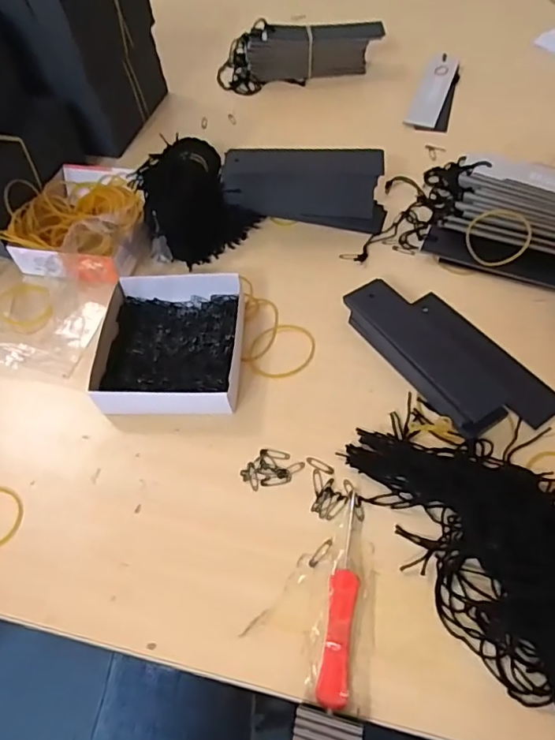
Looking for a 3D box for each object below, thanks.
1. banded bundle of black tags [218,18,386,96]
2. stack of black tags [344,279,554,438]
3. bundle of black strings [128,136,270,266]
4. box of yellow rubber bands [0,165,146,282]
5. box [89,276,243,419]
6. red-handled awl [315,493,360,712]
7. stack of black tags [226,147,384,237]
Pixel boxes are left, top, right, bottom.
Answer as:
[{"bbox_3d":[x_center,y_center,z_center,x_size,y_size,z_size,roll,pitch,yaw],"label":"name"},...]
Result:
[{"bbox_3d":[0.023,-0.345,0.585,0.181,0.049,0.052,-2,56,4],"label":"banded bundle of black tags"},{"bbox_3d":[0.116,-0.014,0.368,0.076,0.021,0.146,-31,59,-15],"label":"stack of black tags"},{"bbox_3d":[-0.077,-0.155,0.462,0.096,0.056,0.112,-31,59,-15],"label":"bundle of black strings"},{"bbox_3d":[-0.163,-0.132,0.457,0.112,0.040,0.124,12,58,13],"label":"box of yellow rubber bands"},{"bbox_3d":[-0.076,-0.020,0.389,0.099,0.026,0.109,-4,56,3],"label":"box"},{"bbox_3d":[0.036,0.123,0.294,0.015,0.007,0.108,6,57,10],"label":"red-handled awl"},{"bbox_3d":[0.023,-0.153,0.455,0.134,0.063,0.018,2,29,3],"label":"stack of black tags"}]

